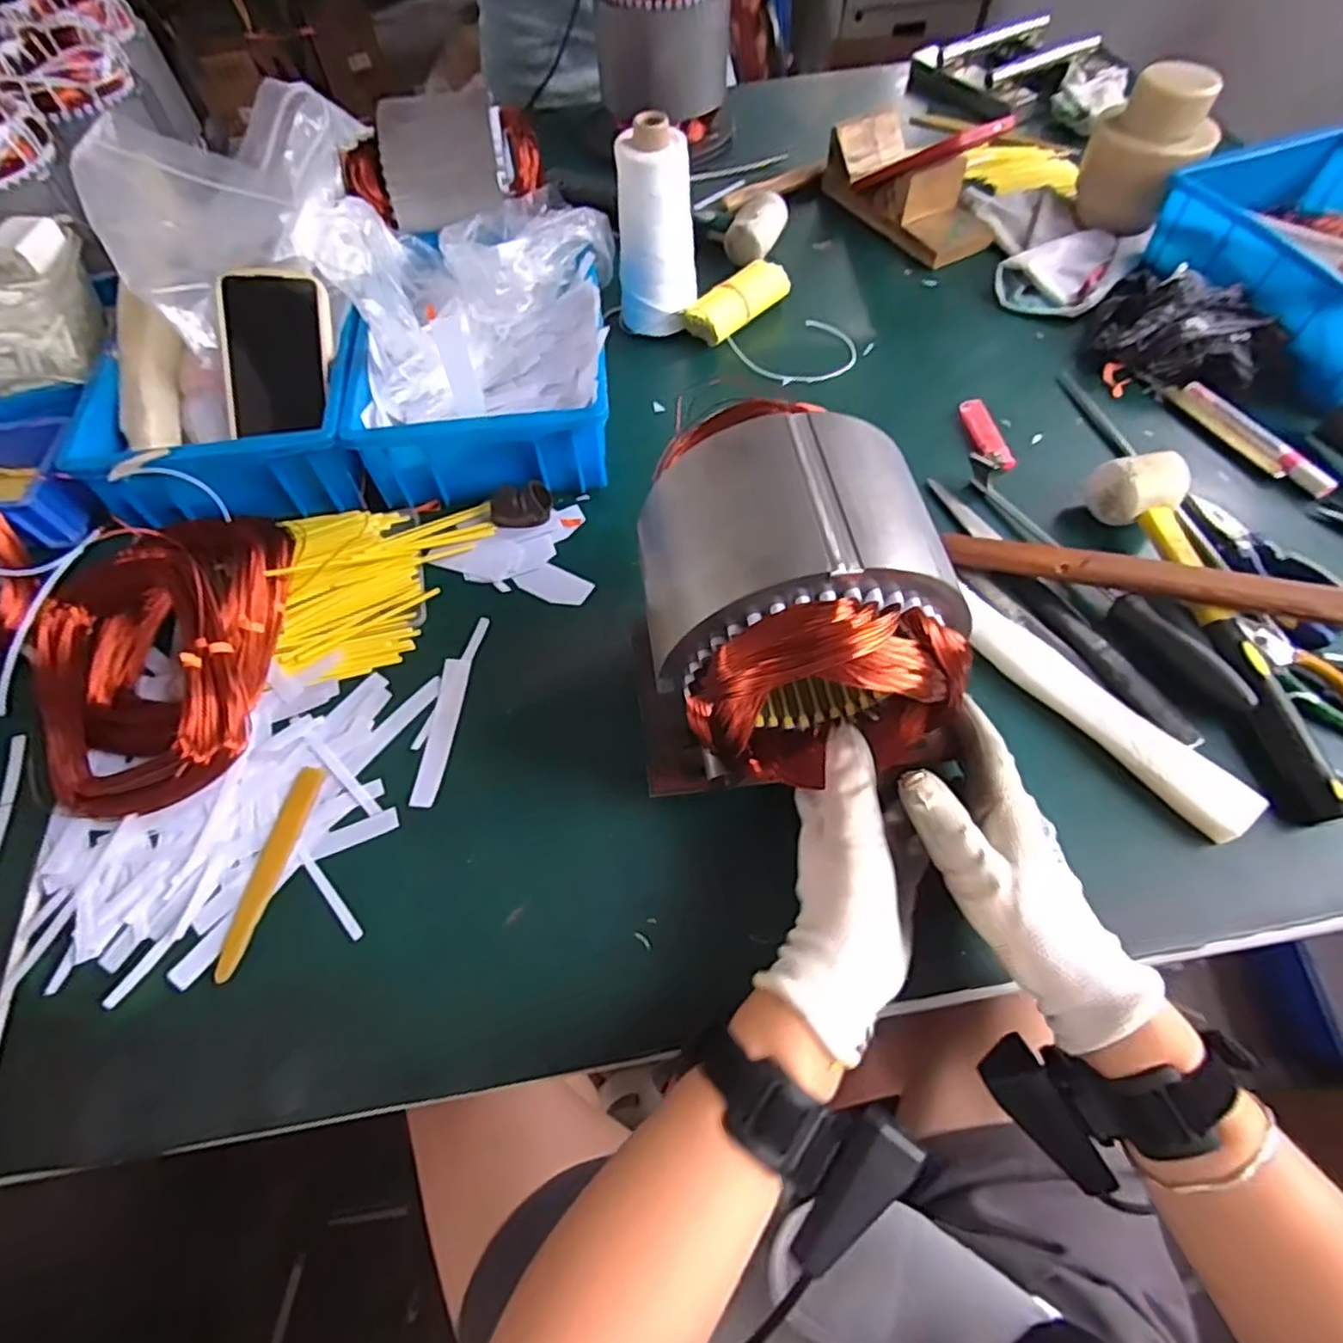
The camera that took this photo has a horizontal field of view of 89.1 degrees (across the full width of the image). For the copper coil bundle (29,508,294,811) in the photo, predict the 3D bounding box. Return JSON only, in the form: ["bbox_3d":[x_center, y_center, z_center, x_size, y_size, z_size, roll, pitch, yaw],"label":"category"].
[{"bbox_3d":[-0.350,-0.014,0.470,0.132,0.056,0.215,-5,60,0],"label":"copper coil bundle"}]

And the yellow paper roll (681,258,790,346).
[{"bbox_3d":[0.065,-0.362,0.676,0.049,0.033,0.117,38,69,22],"label":"yellow paper roll"}]

